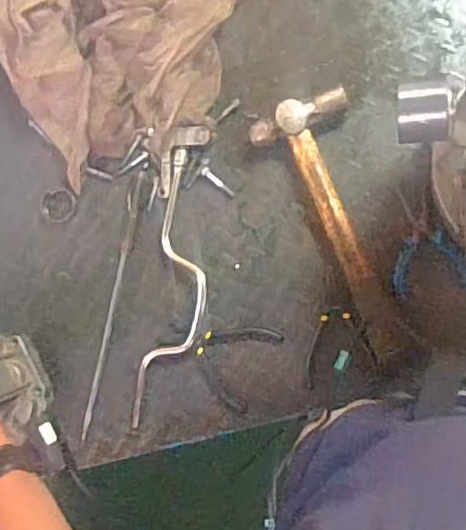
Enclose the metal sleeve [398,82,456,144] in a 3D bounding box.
[{"bbox_3d":[0.148,-0.113,0.459,0.045,0.048,0.043,-1,87,9],"label":"metal sleeve"}]

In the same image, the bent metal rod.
[{"bbox_3d":[-0.076,0.035,0.841,0.080,0.022,0.389,9,89,10],"label":"bent metal rod"}]

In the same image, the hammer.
[{"bbox_3d":[0.142,-0.041,0.805,0.131,0.037,0.376,-19,84,8],"label":"hammer"}]

